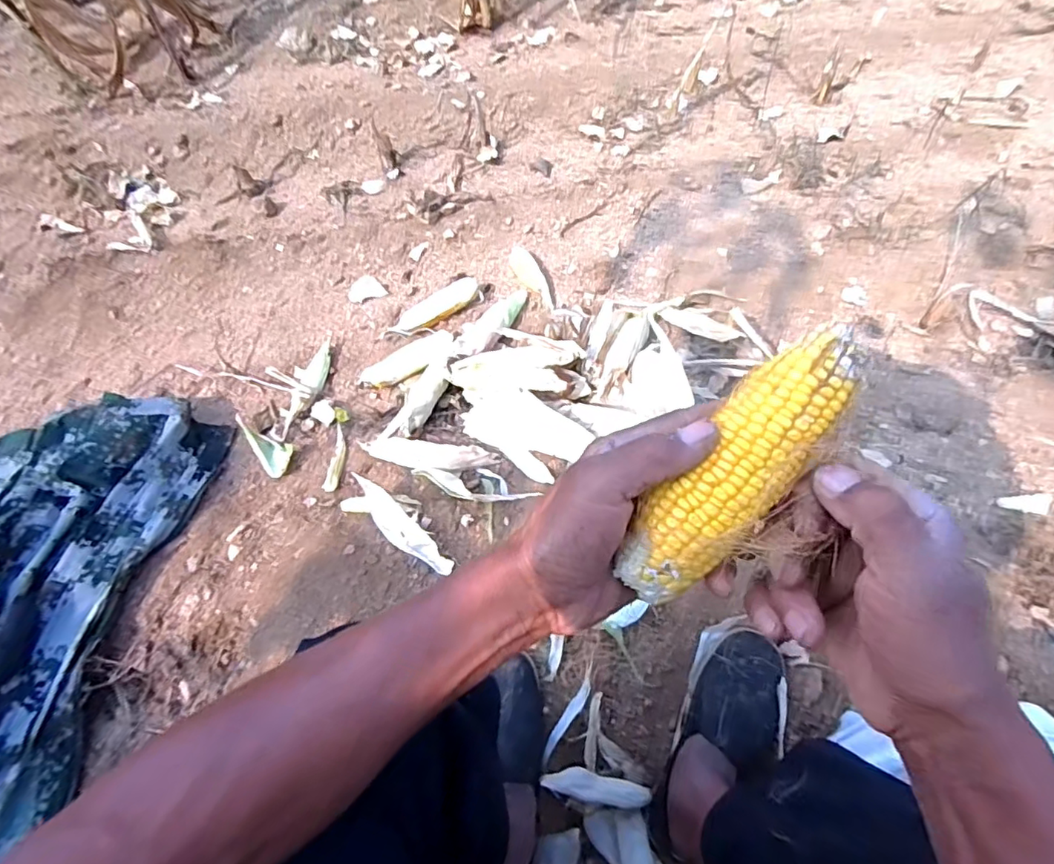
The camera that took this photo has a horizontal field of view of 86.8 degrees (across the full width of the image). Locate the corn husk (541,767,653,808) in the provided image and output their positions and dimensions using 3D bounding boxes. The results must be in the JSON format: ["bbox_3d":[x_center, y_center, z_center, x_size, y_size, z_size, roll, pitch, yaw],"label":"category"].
[{"bbox_3d":[0.086,0.421,0.659,0.133,0.017,0.030,15,61,-9],"label":"corn husk"}]

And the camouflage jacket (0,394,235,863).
[{"bbox_3d":[-0.762,0.261,0.827,0.455,0.155,0.718,-2,60,1],"label":"camouflage jacket"}]

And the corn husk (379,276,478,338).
[{"bbox_3d":[-0.182,-0.236,1.090,0.205,0.033,0.062,-35,62,-19],"label":"corn husk"}]

